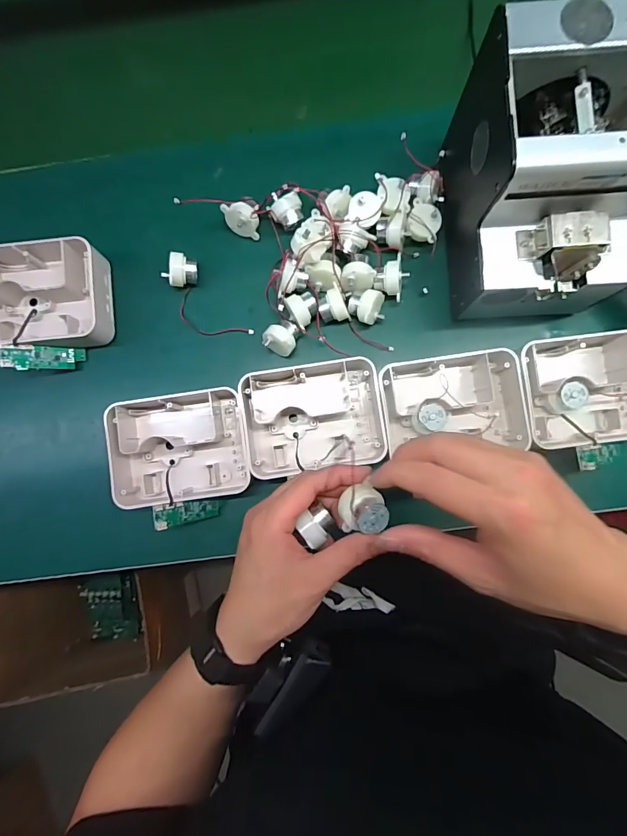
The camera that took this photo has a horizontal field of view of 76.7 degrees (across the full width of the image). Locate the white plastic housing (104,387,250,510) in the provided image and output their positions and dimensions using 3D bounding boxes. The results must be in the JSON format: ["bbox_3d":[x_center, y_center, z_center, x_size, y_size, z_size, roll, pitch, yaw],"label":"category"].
[{"bbox_3d":[-0.128,0.029,0.380,0.131,0.046,0.100,-9,83,1],"label":"white plastic housing"}]

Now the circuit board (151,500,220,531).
[{"bbox_3d":[-0.118,0.089,0.374,0.062,0.005,0.022,-5,95,-36],"label":"circuit board"}]

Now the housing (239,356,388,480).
[{"bbox_3d":[-0.001,-0.001,0.385,0.129,0.052,0.102,-8,83,1],"label":"housing"}]

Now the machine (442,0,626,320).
[{"bbox_3d":[0.196,-0.192,0.333,0.129,0.161,0.168,-5,83,2],"label":"machine"}]

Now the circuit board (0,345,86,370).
[{"bbox_3d":[-0.267,-0.060,0.393,0.070,0.009,0.022,-5,79,-36],"label":"circuit board"}]

